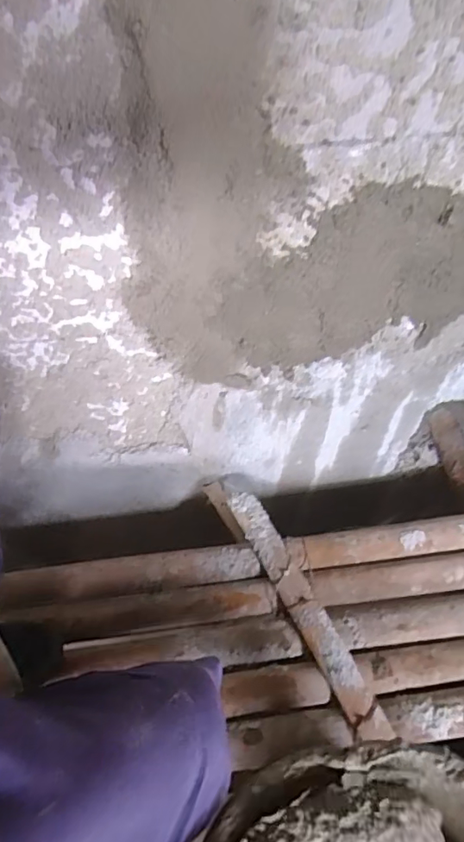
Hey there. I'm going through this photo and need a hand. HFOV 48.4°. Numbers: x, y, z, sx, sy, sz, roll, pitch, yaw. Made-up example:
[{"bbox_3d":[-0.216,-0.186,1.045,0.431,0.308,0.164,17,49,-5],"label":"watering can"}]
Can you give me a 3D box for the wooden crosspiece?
[{"bbox_3d":[0.084,0.243,0.719,0.054,0.032,0.391,-25,59,-14],"label":"wooden crosspiece"}]

